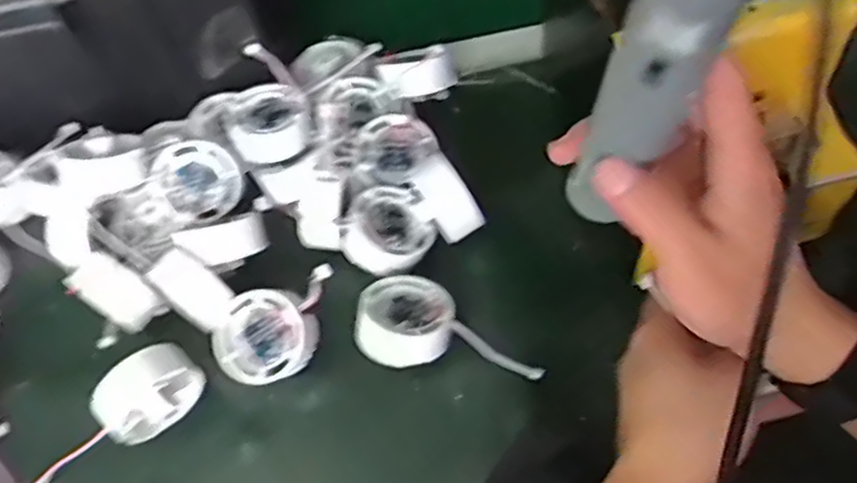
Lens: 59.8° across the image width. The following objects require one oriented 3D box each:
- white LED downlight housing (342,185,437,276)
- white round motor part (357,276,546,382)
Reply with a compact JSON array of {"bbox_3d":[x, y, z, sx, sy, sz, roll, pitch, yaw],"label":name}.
[{"bbox_3d":[-0.026,-0.009,0.471,0.053,0.026,0.054,-2,60,4],"label":"white LED downlight housing"},{"bbox_3d":[0.012,0.051,0.447,0.106,0.042,0.059,5,61,8],"label":"white round motor part"}]

